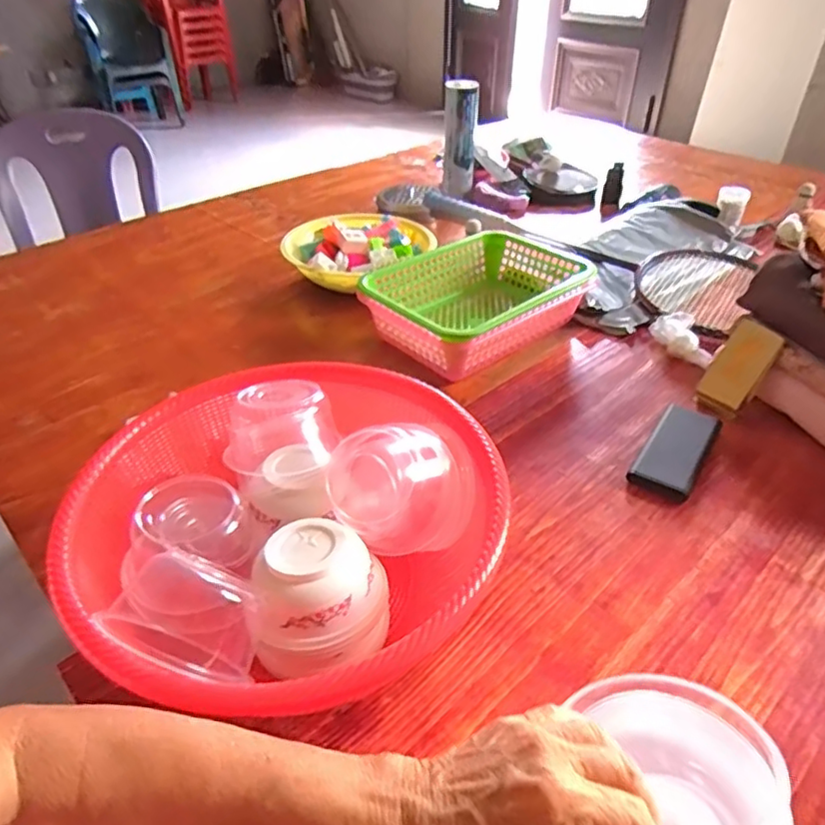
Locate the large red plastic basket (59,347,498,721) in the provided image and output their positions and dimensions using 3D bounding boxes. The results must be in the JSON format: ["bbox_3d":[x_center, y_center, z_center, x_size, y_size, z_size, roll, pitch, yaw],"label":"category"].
[{"bbox_3d":[-0.098,0.108,0.524,0.332,0.130,0.328,-1,38,1],"label":"large red plastic basket"}]

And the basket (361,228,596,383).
[{"bbox_3d":[0.098,-0.157,0.881,0.291,0.092,0.209,-26,44,-28],"label":"basket"}]

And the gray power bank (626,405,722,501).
[{"bbox_3d":[0.296,0.041,0.684,0.063,0.014,0.152,22,44,27],"label":"gray power bank"}]

